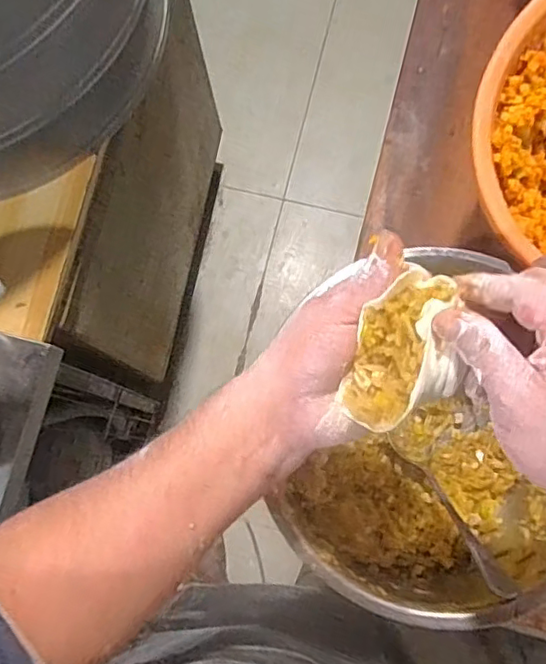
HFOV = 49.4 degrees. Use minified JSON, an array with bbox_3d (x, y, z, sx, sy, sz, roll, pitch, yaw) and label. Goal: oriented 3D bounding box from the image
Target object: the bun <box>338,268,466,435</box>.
[{"bbox_3d":[0.077,0.012,0.346,0.060,0.042,0.091,16,80,4],"label":"bun"}]

